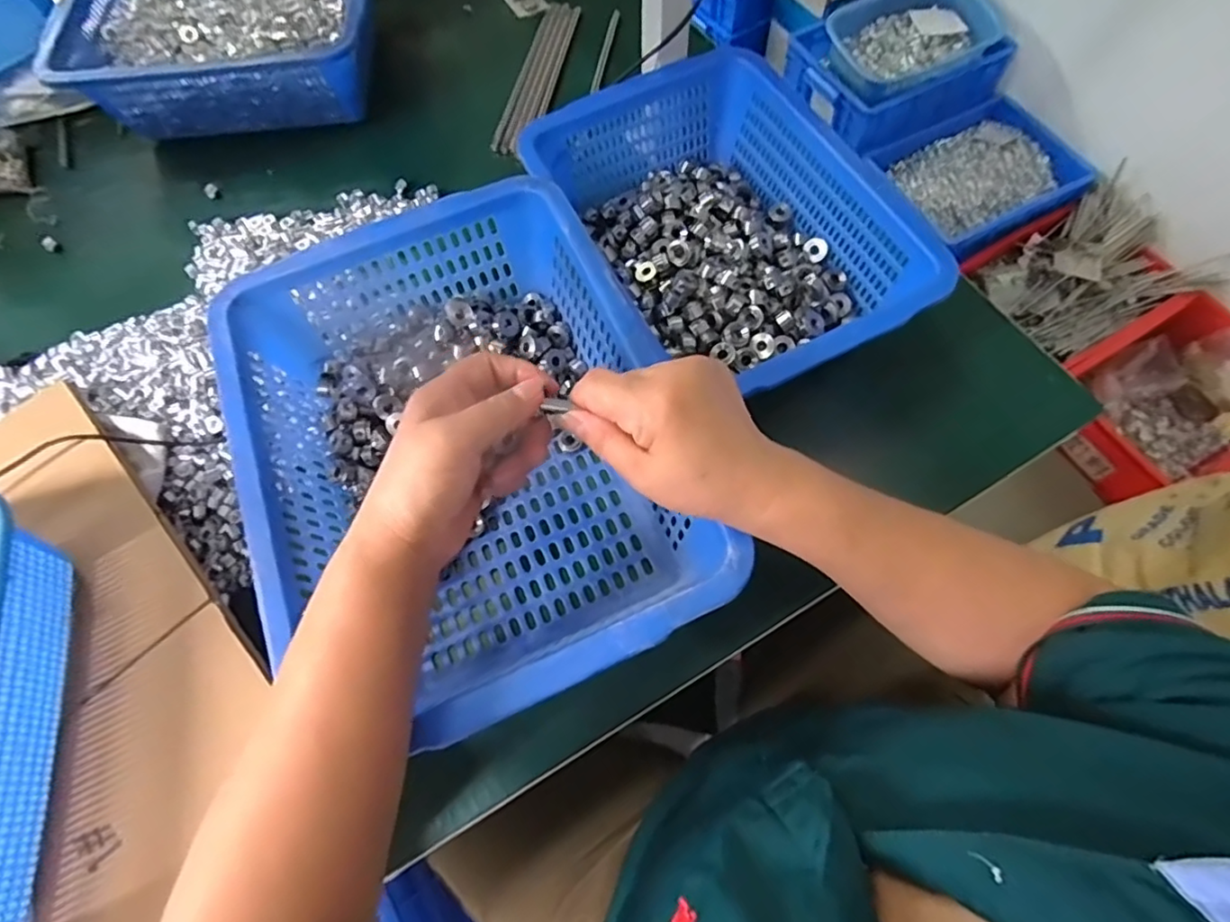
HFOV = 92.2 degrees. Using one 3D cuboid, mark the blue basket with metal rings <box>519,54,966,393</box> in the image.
[{"bbox_3d":[0.084,-0.191,0.492,0.222,0.078,0.316,-27,68,-9],"label":"blue basket with metal rings"}]

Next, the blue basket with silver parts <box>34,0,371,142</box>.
[{"bbox_3d":[-0.406,-0.464,0.646,0.312,0.094,0.228,-5,66,0],"label":"blue basket with silver parts"}]

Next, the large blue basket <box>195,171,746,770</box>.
[{"bbox_3d":[-0.103,-0.010,0.428,0.270,0.114,0.358,-23,68,-8],"label":"large blue basket"}]

